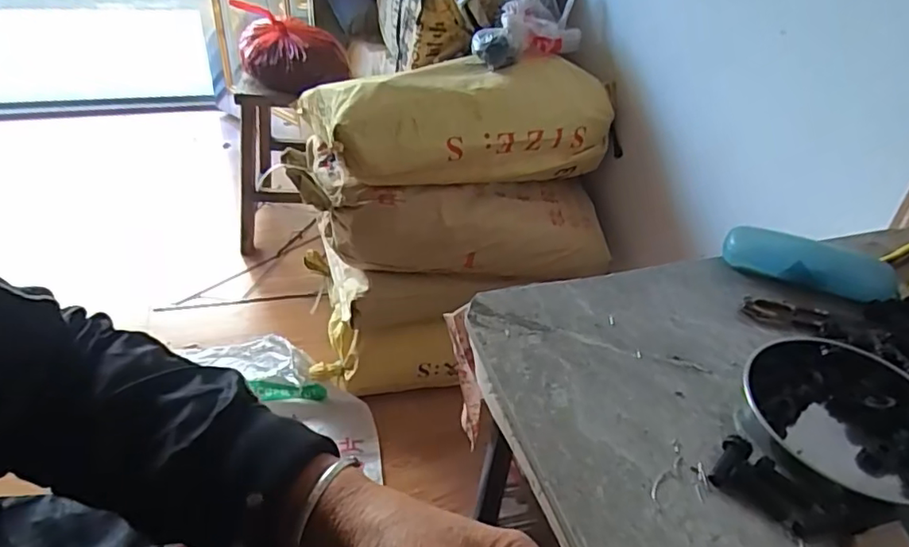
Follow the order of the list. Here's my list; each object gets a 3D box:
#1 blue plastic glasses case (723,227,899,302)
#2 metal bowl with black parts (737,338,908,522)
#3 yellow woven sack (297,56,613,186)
[{"bbox_3d":[0.340,-0.007,0.559,0.150,0.032,0.046,19,41,16],"label":"blue plastic glasses case"},{"bbox_3d":[0.277,0.106,0.415,0.144,0.027,0.132,4,39,-3],"label":"metal bowl with black parts"},{"bbox_3d":[0.020,-0.318,1.198,0.572,0.182,0.311,-13,43,-22],"label":"yellow woven sack"}]

